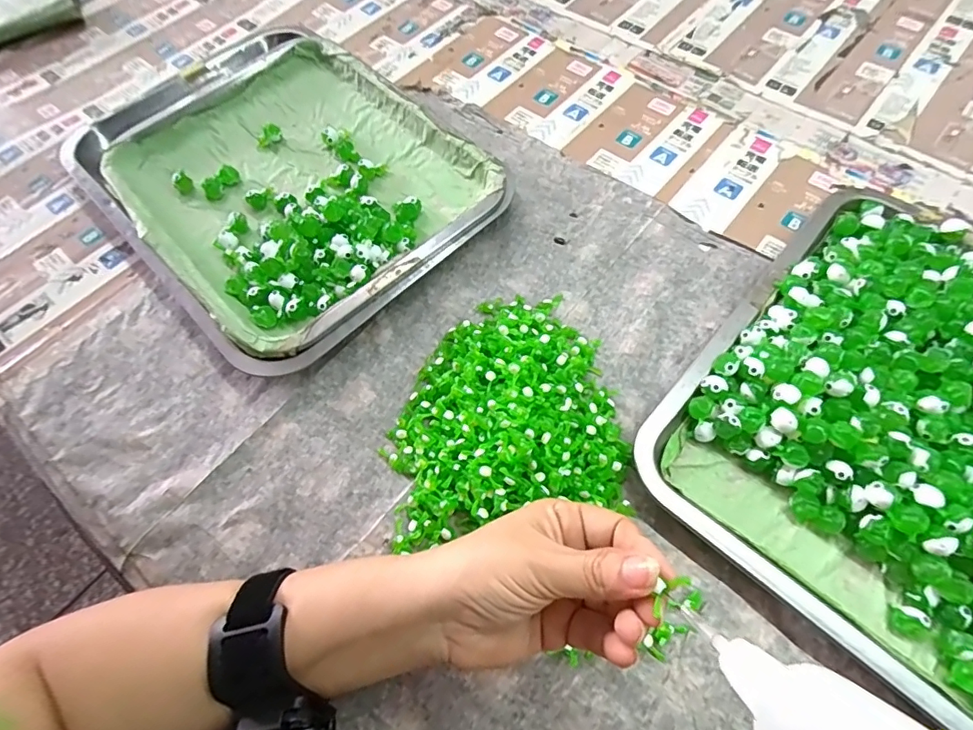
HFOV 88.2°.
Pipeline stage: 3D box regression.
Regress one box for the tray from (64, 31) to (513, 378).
[{"bbox_3d":[-0.180,-0.170,0.437,0.254,0.033,0.350,-42,69,-16],"label":"tray"}]

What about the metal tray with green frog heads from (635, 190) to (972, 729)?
[{"bbox_3d":[0.273,0.030,0.304,0.252,0.045,0.290,38,71,19],"label":"metal tray with green frog heads"}]

